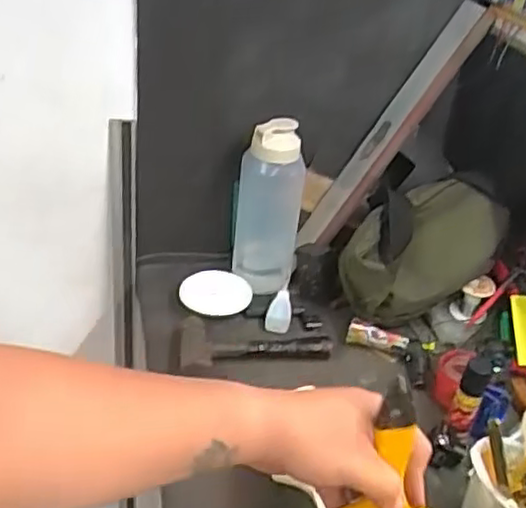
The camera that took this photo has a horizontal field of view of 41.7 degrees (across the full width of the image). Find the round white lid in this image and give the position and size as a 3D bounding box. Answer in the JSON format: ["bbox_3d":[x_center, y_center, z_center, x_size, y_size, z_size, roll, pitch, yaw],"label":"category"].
[{"bbox_3d":[-0.068,0.057,1.006,0.093,0.015,0.100,12,41,-10],"label":"round white lid"}]

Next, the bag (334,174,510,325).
[{"bbox_3d":[0.224,-0.005,0.995,0.216,0.183,0.146,6,33,0],"label":"bag"}]

